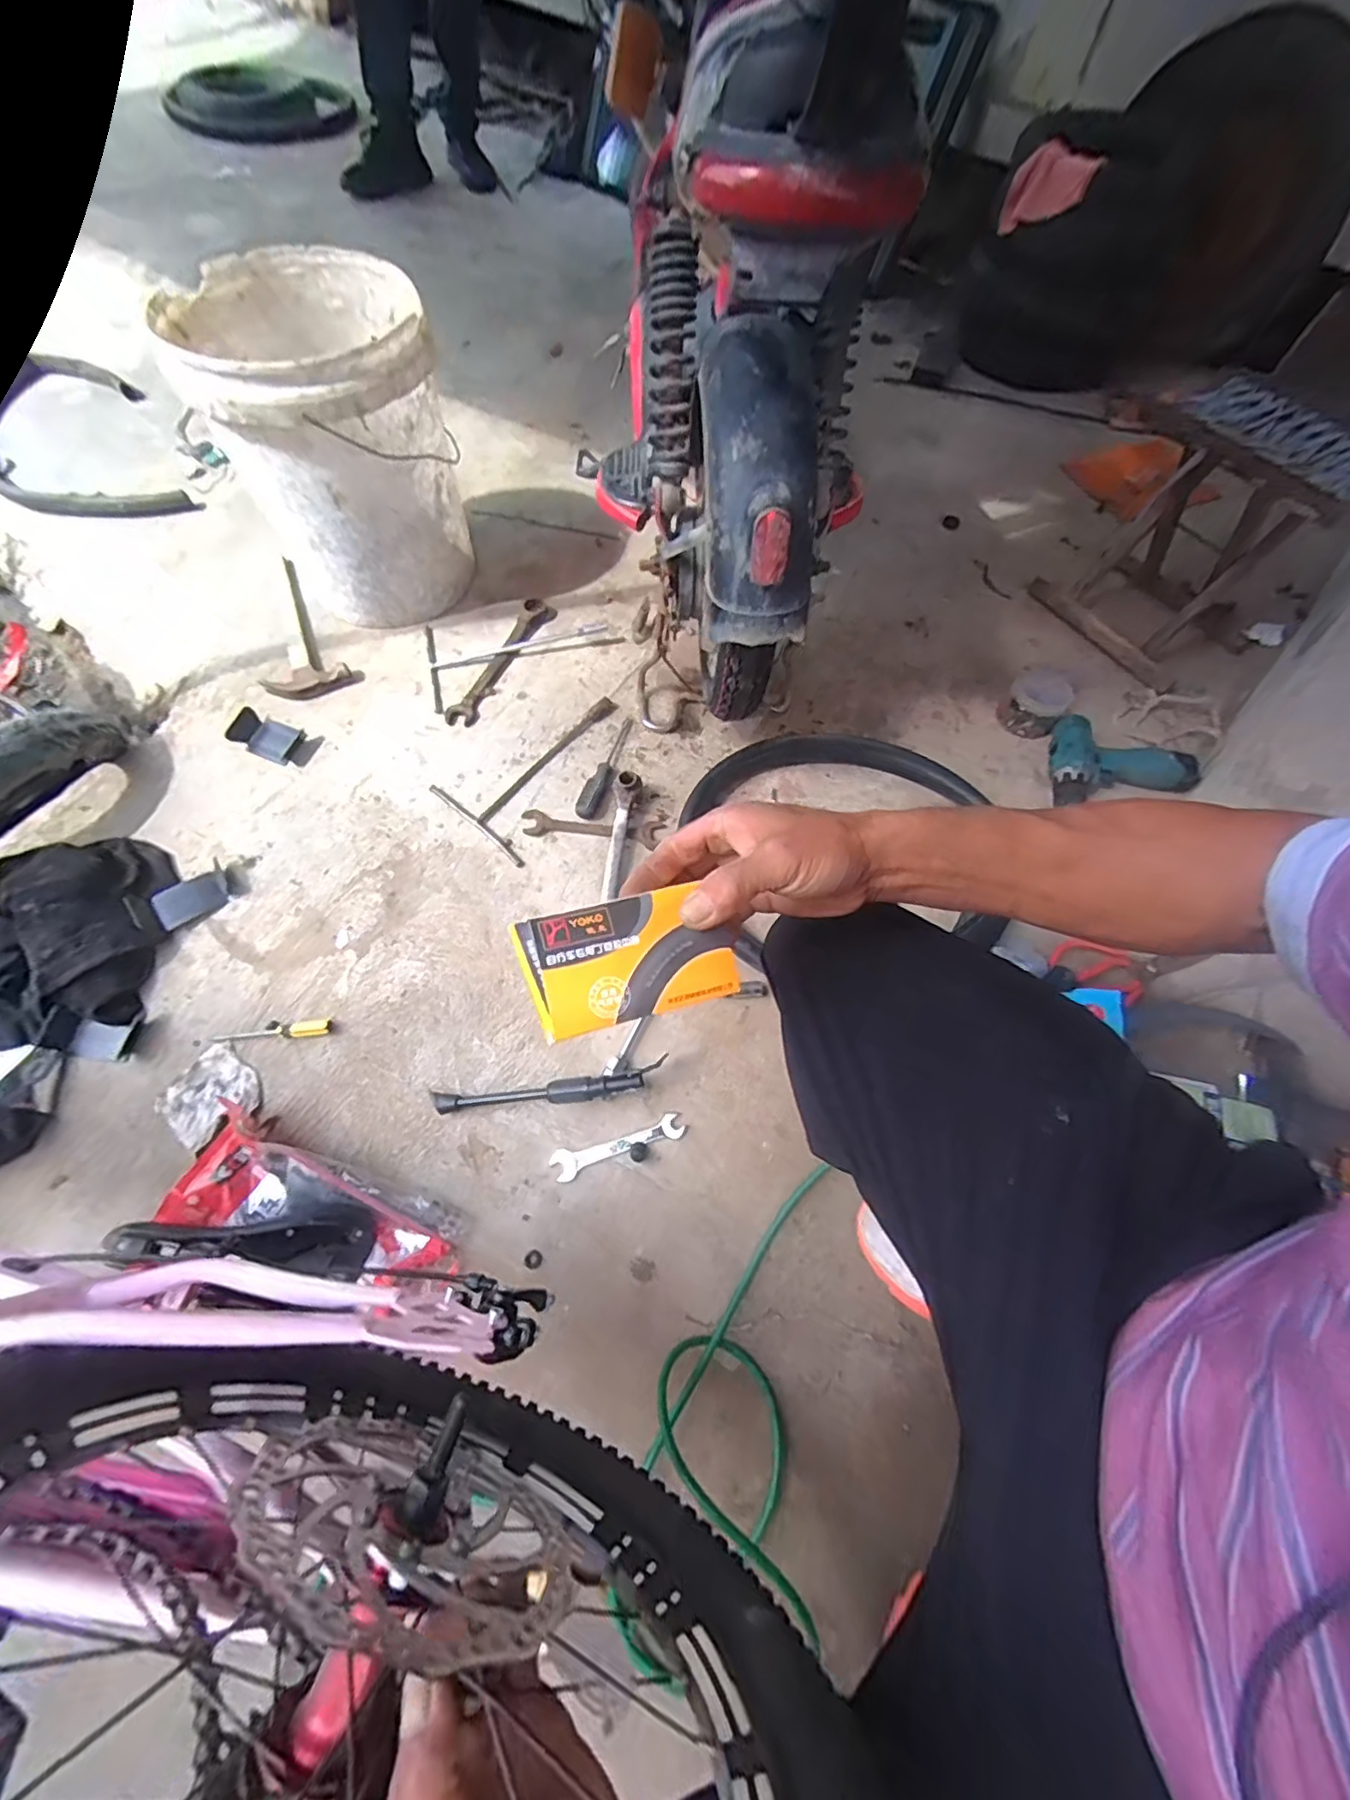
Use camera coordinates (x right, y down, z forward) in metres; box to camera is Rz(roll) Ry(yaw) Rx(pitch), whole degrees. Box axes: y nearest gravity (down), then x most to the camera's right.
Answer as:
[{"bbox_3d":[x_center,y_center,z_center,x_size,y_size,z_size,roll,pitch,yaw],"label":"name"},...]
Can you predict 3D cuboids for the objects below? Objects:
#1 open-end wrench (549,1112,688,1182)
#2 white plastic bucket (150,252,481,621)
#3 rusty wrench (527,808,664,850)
[{"bbox_3d":[-0.063,0.275,0.691,0.151,0.010,0.033,-14,63,-12],"label":"open-end wrench"},{"bbox_3d":[-0.467,-0.650,0.897,0.306,0.346,0.325,-23,68,-6],"label":"white plastic bucket"},{"bbox_3d":[-0.112,-0.100,0.837,0.188,0.010,0.039,7,61,-1],"label":"rusty wrench"}]

